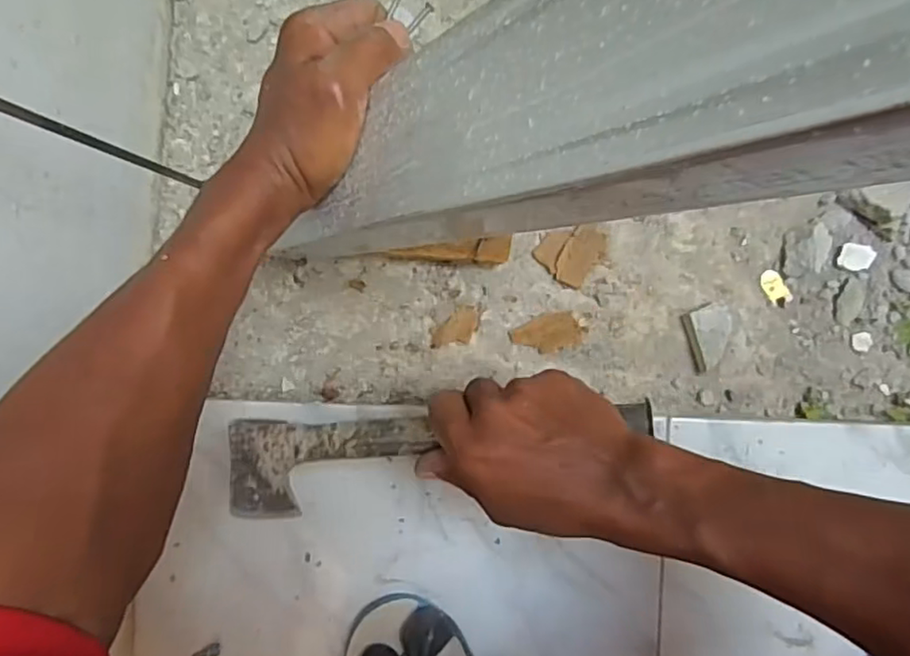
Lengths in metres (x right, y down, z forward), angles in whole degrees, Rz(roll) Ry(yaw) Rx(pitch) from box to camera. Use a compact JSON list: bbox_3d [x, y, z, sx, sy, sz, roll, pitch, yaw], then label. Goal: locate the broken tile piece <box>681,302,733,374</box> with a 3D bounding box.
[{"bbox_3d":[0.194,0.007,0.477,0.035,0.018,0.048,-15,90,-3],"label":"broken tile piece"}]

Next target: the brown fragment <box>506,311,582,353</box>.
[{"bbox_3d":[0.069,0.004,0.476,0.053,0.006,0.028,-11,90,-3],"label":"brown fragment"}]

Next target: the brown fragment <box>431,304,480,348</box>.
[{"bbox_3d":[0.002,0.001,0.472,0.042,0.004,0.024,-42,92,-3],"label":"brown fragment"}]

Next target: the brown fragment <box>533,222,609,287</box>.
[{"bbox_3d":[0.087,-0.060,0.476,0.044,0.006,0.049,33,88,-2],"label":"brown fragment"}]

